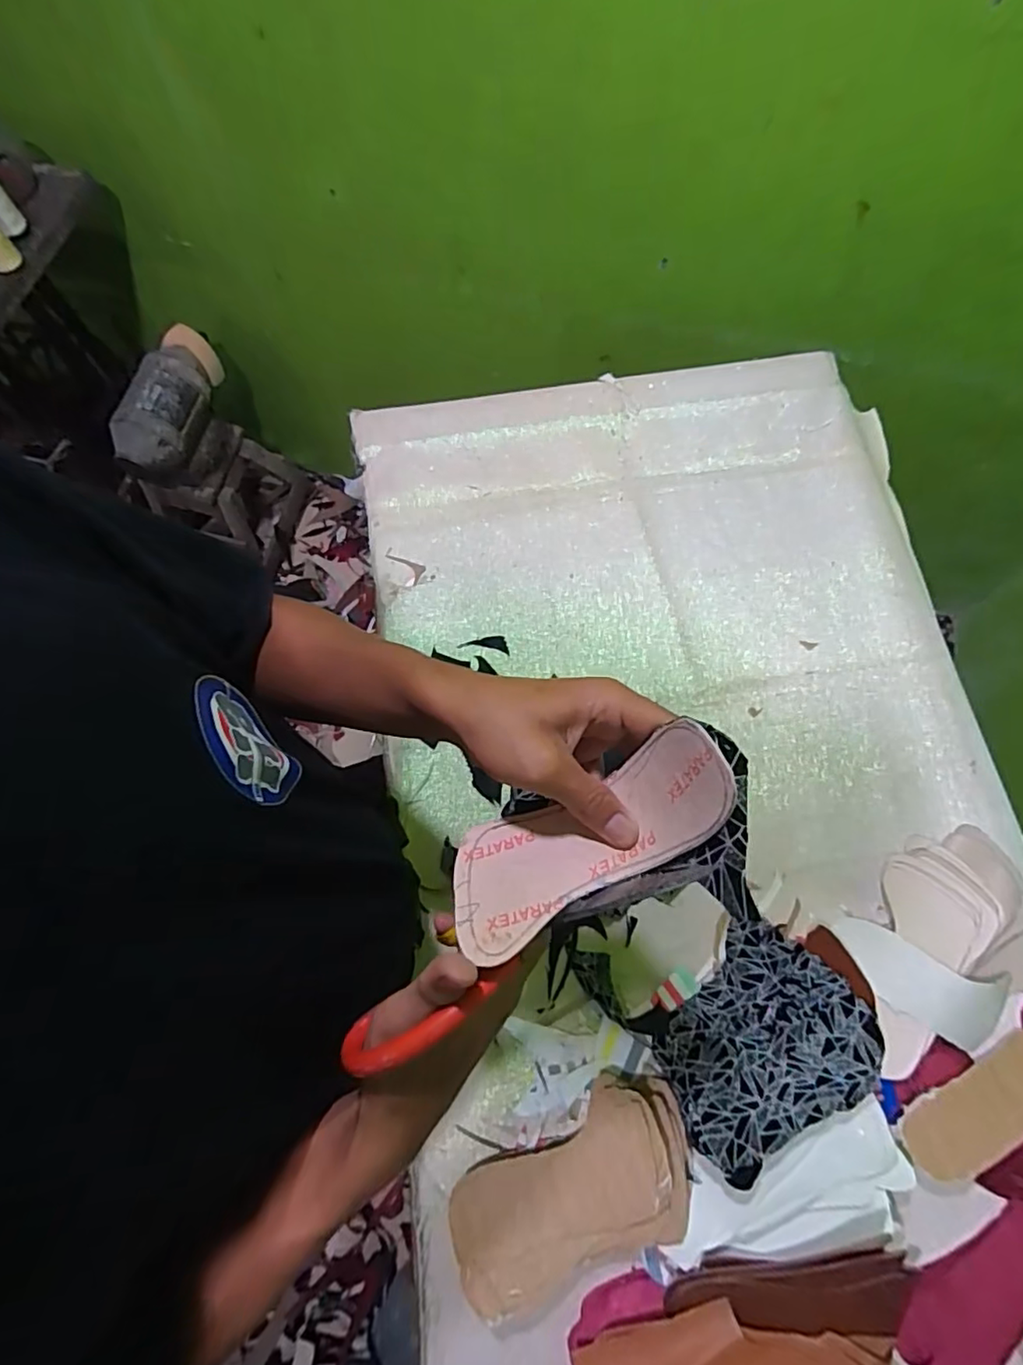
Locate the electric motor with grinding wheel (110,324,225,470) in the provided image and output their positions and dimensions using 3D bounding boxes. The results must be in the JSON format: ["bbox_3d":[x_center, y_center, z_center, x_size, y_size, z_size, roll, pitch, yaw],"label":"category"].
[{"bbox_3d":[-0.638,-0.531,1.118,0.101,0.093,0.290,6,71,5],"label":"electric motor with grinding wheel"}]

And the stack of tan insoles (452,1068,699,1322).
[{"bbox_3d":[0.049,0.395,0.465,0.192,0.060,0.099,-24,72,-7],"label":"stack of tan insoles"}]

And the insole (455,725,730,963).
[{"bbox_3d":[0.037,0.072,0.284,0.138,0.052,0.055,-33,71,11],"label":"insole"}]

